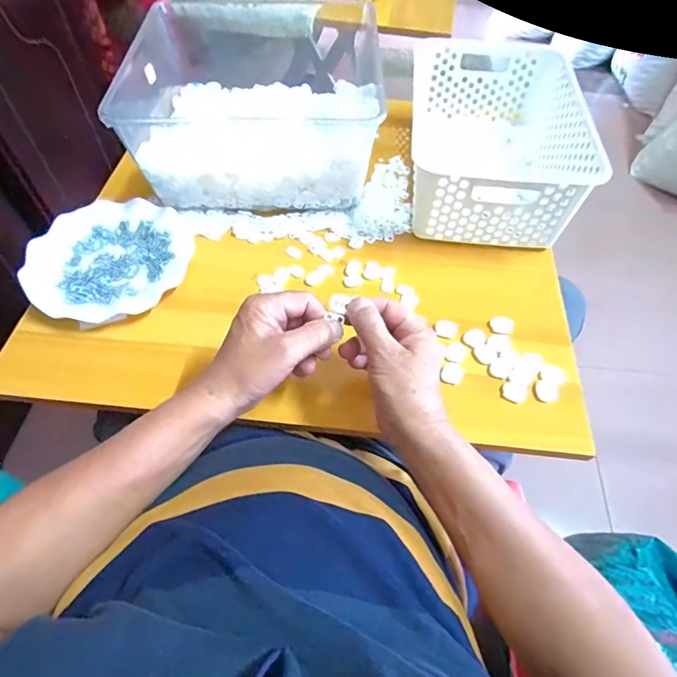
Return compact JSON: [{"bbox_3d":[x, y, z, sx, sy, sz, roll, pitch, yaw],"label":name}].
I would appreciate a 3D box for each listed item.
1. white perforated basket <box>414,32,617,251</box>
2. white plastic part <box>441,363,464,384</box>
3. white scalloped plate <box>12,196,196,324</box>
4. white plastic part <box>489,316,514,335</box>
[{"bbox_3d":[0.203,-0.259,0.603,0.201,0.109,0.308,4,55,2],"label":"white perforated basket"},{"bbox_3d":[0.117,0.037,0.467,0.021,0.009,0.024,23,58,14],"label":"white plastic part"},{"bbox_3d":[-0.266,-0.098,0.537,0.178,0.022,0.173,1,55,-1],"label":"white scalloped plate"},{"bbox_3d":[0.179,-0.015,0.495,0.025,0.006,0.021,24,58,15],"label":"white plastic part"}]

